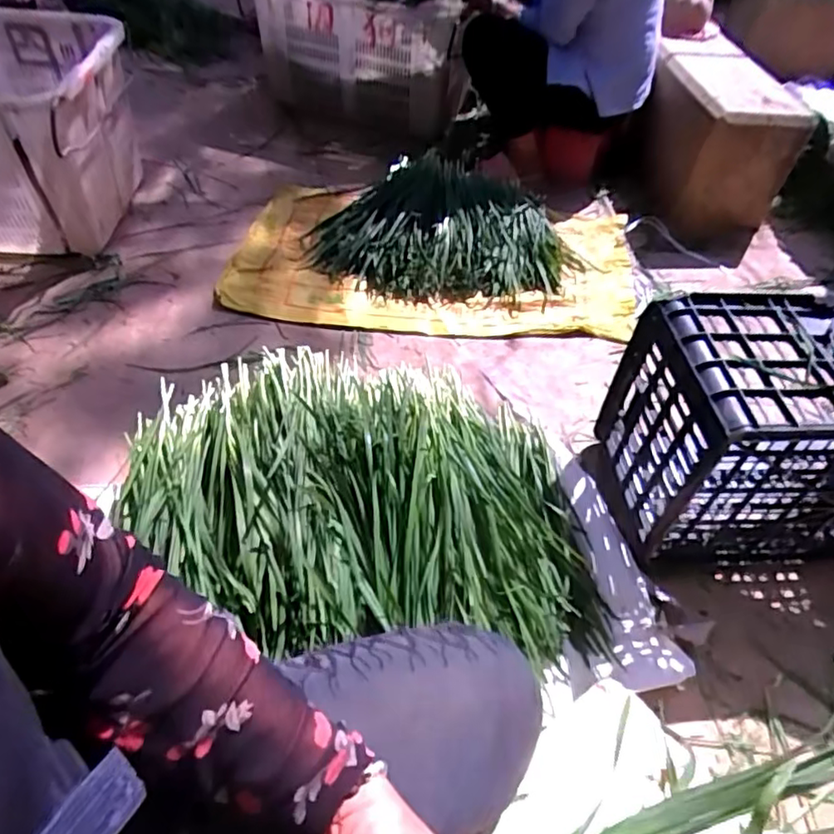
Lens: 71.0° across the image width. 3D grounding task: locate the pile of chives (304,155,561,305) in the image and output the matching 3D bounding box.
[{"bbox_3d":[0.045,-0.473,1.441,0.603,0.150,0.442,-2,50,-6],"label":"pile of chives"}]

